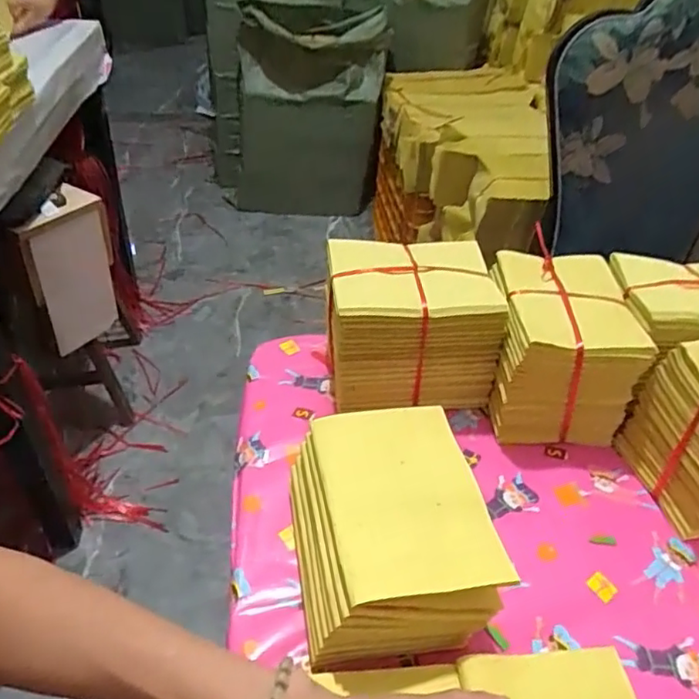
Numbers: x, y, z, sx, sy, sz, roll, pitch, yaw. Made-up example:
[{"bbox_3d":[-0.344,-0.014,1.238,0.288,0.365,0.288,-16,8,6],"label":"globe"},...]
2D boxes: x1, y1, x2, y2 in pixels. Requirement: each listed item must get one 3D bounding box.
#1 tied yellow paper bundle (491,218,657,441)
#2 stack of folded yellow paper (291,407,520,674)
[{"bbox_3d":[0.217,-0.003,0.630,0.130,0.134,0.164,4,40,0],"label":"tied yellow paper bundle"},{"bbox_3d":[0.026,0.144,0.467,0.133,0.114,0.163,-4,41,-10],"label":"stack of folded yellow paper"}]

